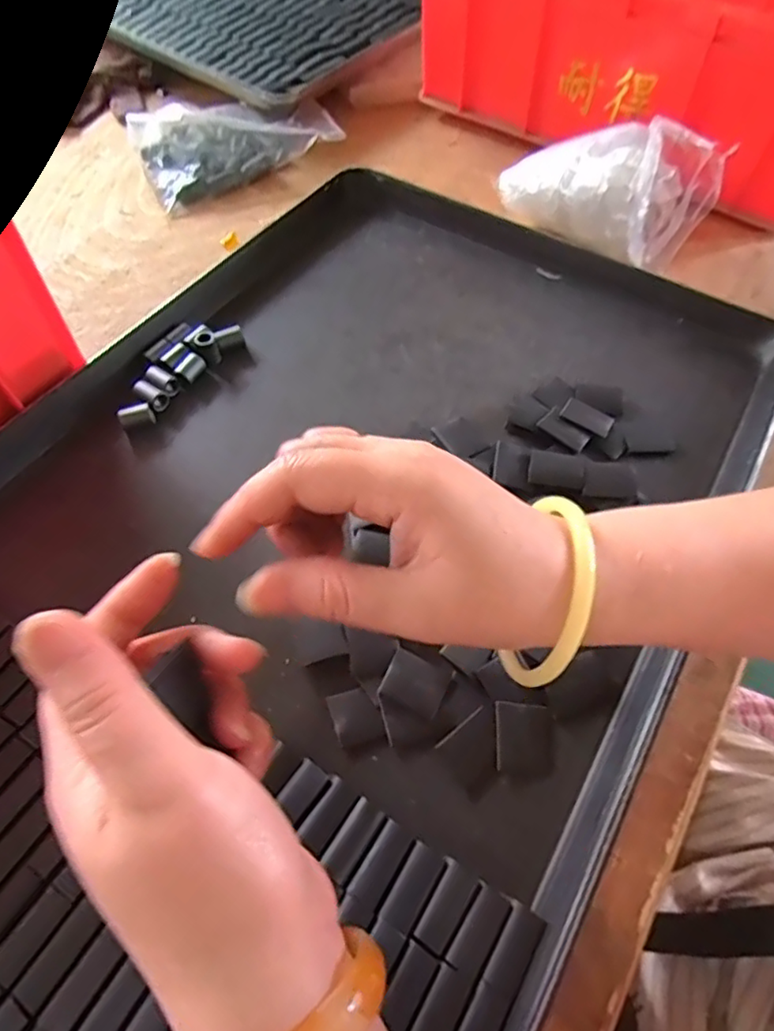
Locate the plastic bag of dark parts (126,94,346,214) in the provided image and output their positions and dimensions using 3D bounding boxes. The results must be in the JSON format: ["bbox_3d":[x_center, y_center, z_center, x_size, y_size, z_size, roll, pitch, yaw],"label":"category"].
[{"bbox_3d":[-0.142,-0.353,0.560,0.176,0.033,0.114,-25,62,-15],"label":"plastic bag of dark parts"}]

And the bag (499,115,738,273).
[{"bbox_3d":[0.164,-0.256,0.464,0.059,0.100,0.156,-38,66,-21],"label":"bag"}]

